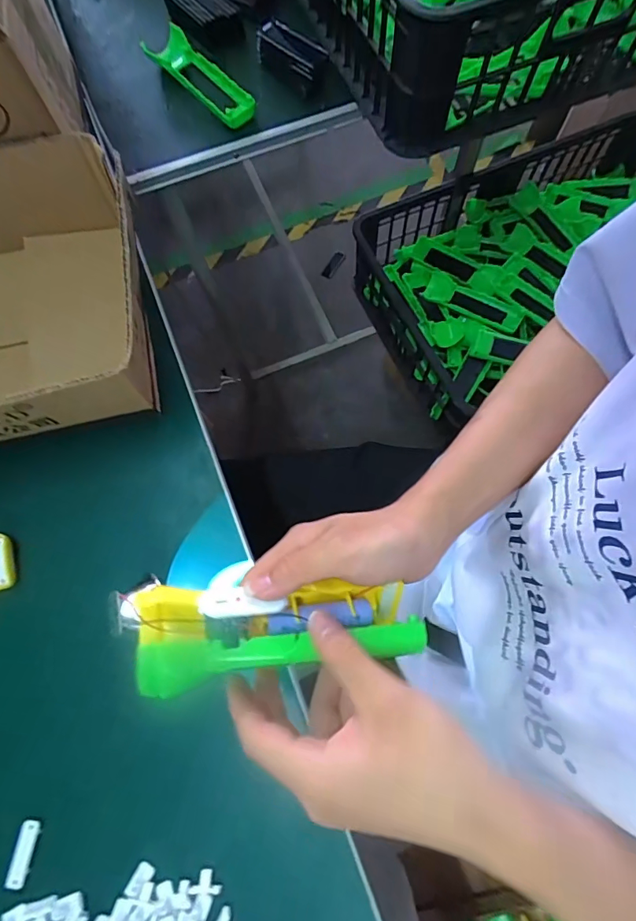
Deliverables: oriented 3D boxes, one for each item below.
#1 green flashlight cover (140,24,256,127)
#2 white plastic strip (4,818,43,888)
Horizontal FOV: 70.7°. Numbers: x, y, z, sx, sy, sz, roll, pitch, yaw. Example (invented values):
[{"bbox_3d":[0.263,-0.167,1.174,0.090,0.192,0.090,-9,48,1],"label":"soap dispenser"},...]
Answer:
[{"bbox_3d":[-0.135,-0.443,0.521,0.051,0.023,0.155,-43,77,-10],"label":"green flashlight cover"},{"bbox_3d":[-0.197,0.262,0.300,0.013,0.007,0.037,11,74,5],"label":"white plastic strip"}]

